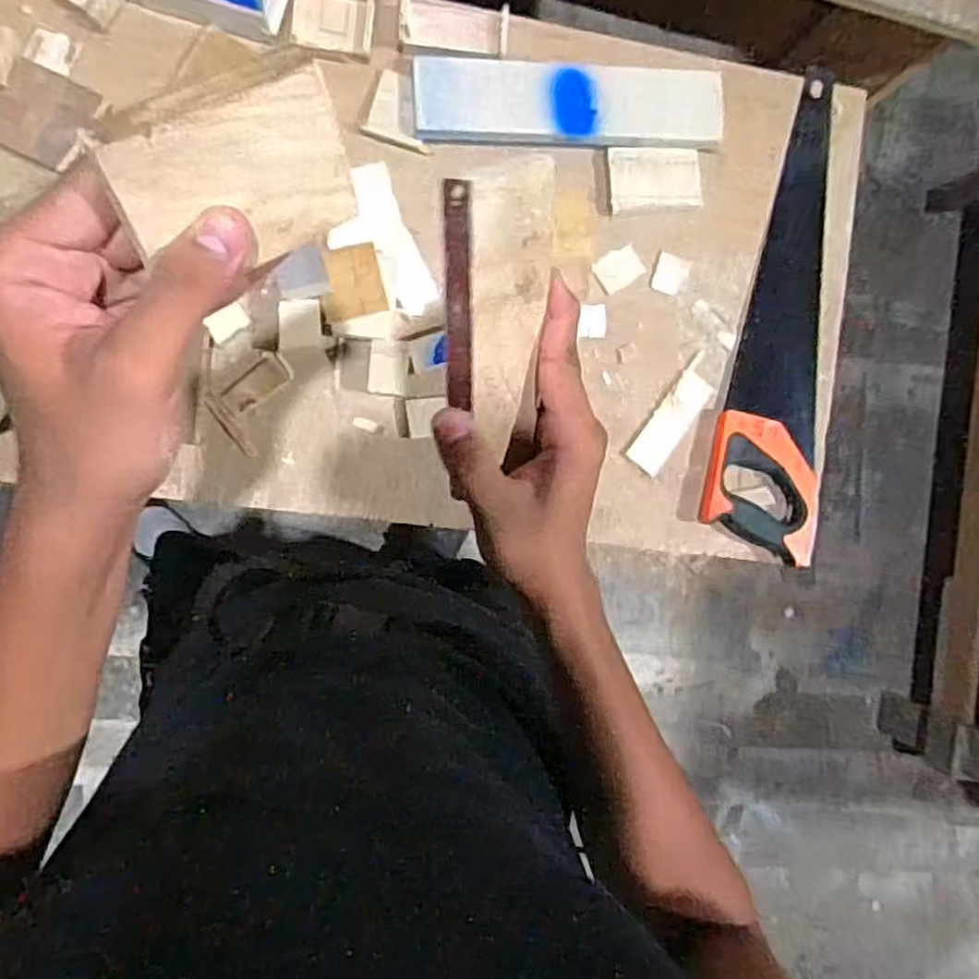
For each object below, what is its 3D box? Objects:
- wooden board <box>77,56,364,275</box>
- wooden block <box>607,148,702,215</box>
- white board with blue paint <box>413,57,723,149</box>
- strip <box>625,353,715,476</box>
[{"bbox_3d":[-0.082,-0.101,0.244,0.075,0.057,0.006,-31,61,-17],"label":"wooden board"},{"bbox_3d":[0.173,-0.323,0.754,0.096,0.013,0.060,-8,92,-9],"label":"wooden block"},{"bbox_3d":[0.083,-0.388,0.729,0.310,0.020,0.082,-3,91,-9],"label":"white board with blue paint"},{"bbox_3d":[0.196,-0.078,0.765,0.038,0.007,0.129,36,85,-8],"label":"strip"}]

